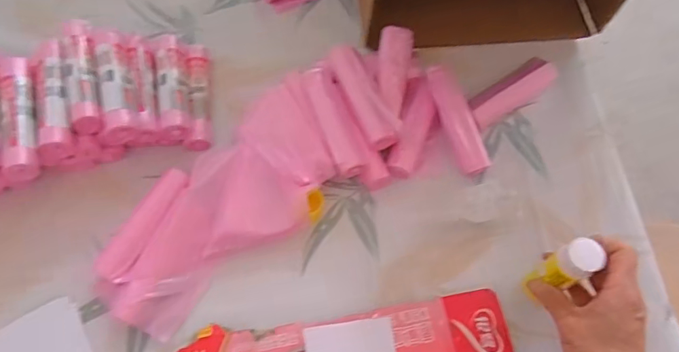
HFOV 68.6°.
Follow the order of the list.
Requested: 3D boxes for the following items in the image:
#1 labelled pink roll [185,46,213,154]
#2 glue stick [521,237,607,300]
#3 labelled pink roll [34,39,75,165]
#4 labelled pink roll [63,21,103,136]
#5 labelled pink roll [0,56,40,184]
[{"bbox_3d":[-0.151,-0.088,0.534,0.024,0.028,0.125,-4,66,-5],"label":"labelled pink roll"},{"bbox_3d":[0.184,0.079,0.417,0.032,0.081,0.029,31,64,9],"label":"glue stick"},{"bbox_3d":[-0.271,-0.072,0.478,0.028,0.030,0.123,-11,66,-7],"label":"labelled pink roll"},{"bbox_3d":[-0.247,-0.096,0.481,0.027,0.025,0.120,-14,67,-9],"label":"labelled pink roll"},{"bbox_3d":[-0.291,-0.055,0.454,0.028,0.022,0.129,-15,67,-10],"label":"labelled pink roll"}]

